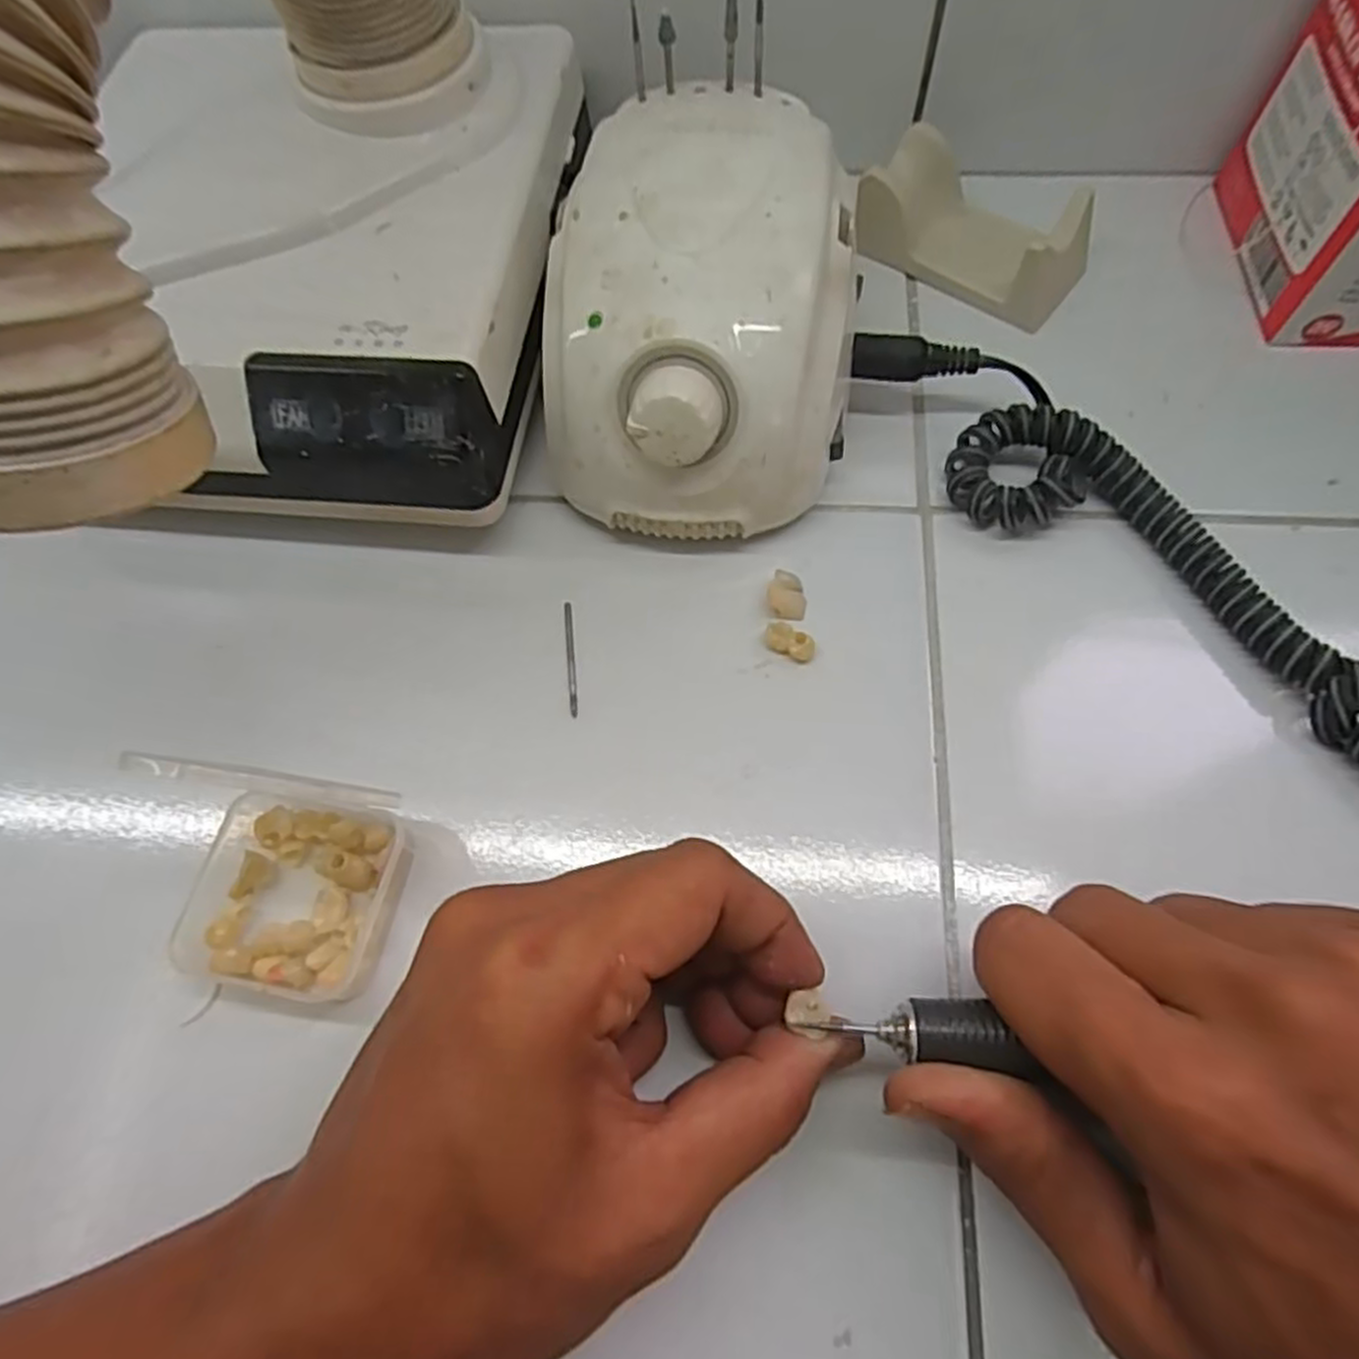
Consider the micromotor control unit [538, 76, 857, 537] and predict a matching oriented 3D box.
[{"bbox_3d":[0.010,-0.124,0.273,0.098,0.082,0.133,5,66,4],"label":"micromotor control unit"}]

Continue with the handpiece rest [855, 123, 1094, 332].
[{"bbox_3d":[0.123,-0.190,0.323,0.091,0.030,0.047,34,71,16],"label":"handpiece rest"}]

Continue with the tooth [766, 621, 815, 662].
[{"bbox_3d":[0.038,-0.012,0.264,0.017,0.008,0.009,22,68,11],"label":"tooth"}]

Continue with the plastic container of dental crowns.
[{"bbox_3d":[-0.116,0.064,0.234,0.060,0.018,0.055,8,66,5],"label":"plastic container of dental crowns"}]

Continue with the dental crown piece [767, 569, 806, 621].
[{"bbox_3d":[0.038,-0.030,0.271,0.014,0.007,0.017,6,66,5],"label":"dental crown piece"}]

